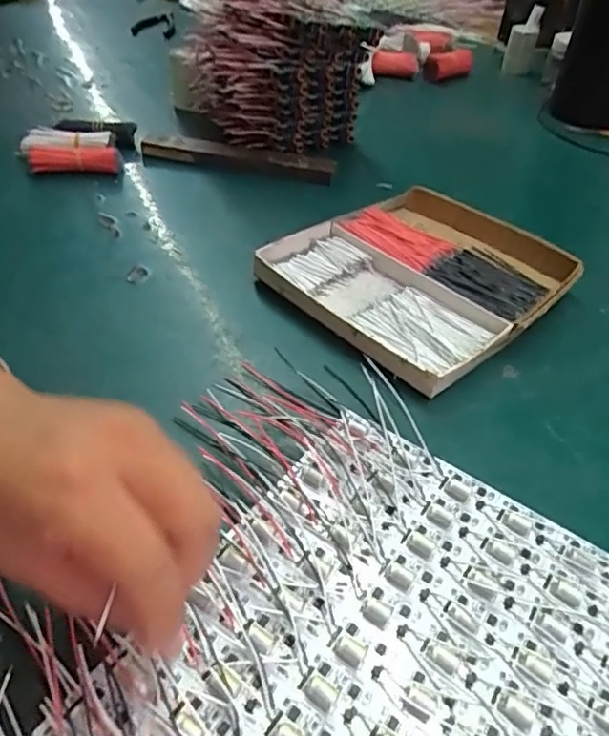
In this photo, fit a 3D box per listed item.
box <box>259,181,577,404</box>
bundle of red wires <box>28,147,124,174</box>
[{"bbox_3d":[0.094,-0.082,0.484,0.210,0.021,0.199,-31,52,-31],"label":"box"},{"bbox_3d":[-0.232,-0.210,0.595,0.090,0.023,0.028,-1,43,-4],"label":"bundle of red wires"}]

